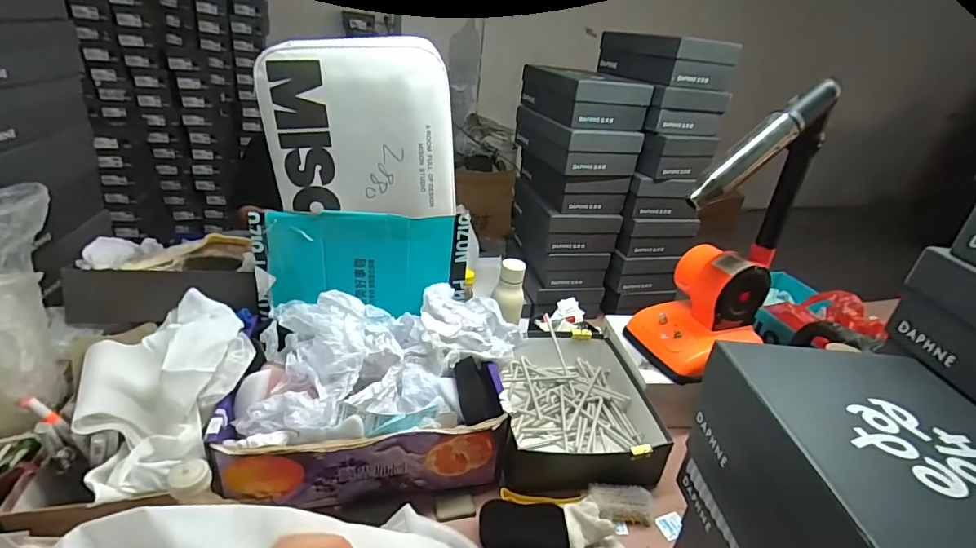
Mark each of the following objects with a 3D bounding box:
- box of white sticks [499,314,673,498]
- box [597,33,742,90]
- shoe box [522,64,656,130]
[{"bbox_3d":[0.151,0.228,0.889,0.261,0.093,0.351,5,27,-3],"label":"box of white sticks"},{"bbox_3d":[0.396,-0.491,1.095,0.146,0.089,0.301,-5,30,-21],"label":"box"},{"bbox_3d":[0.220,-0.400,1.080,0.178,0.095,0.251,-3,29,-18],"label":"shoe box"}]

